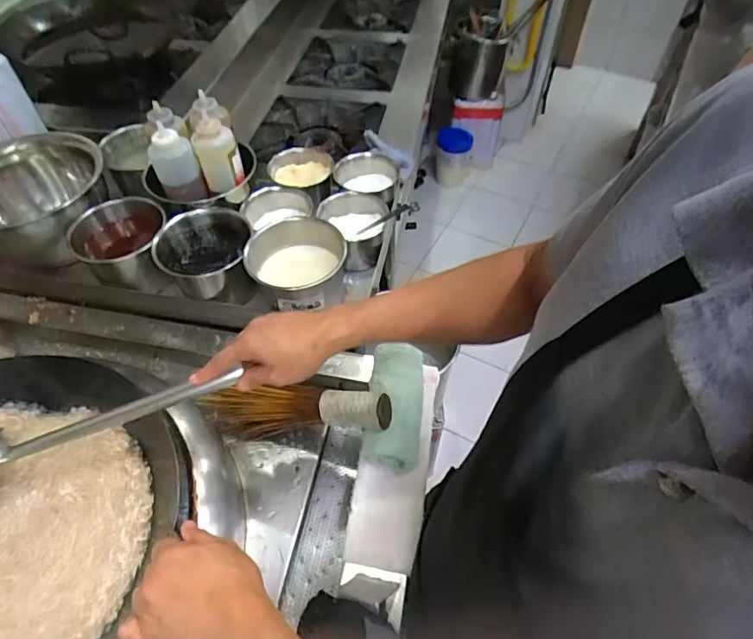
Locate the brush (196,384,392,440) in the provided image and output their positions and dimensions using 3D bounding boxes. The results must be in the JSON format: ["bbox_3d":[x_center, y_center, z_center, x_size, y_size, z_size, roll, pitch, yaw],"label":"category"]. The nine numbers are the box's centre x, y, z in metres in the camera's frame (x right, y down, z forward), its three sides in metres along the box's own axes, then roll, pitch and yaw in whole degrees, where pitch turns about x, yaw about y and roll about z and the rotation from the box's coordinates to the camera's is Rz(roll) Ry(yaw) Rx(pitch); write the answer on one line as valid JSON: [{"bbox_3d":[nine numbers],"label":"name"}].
[{"bbox_3d":[-0.122,0.144,0.719,0.277,0.098,0.058,0,52,1],"label":"brush"}]

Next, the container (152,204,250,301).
[{"bbox_3d":[-0.280,-0.111,0.787,0.135,0.075,0.145,-3,52,-1],"label":"container"}]

